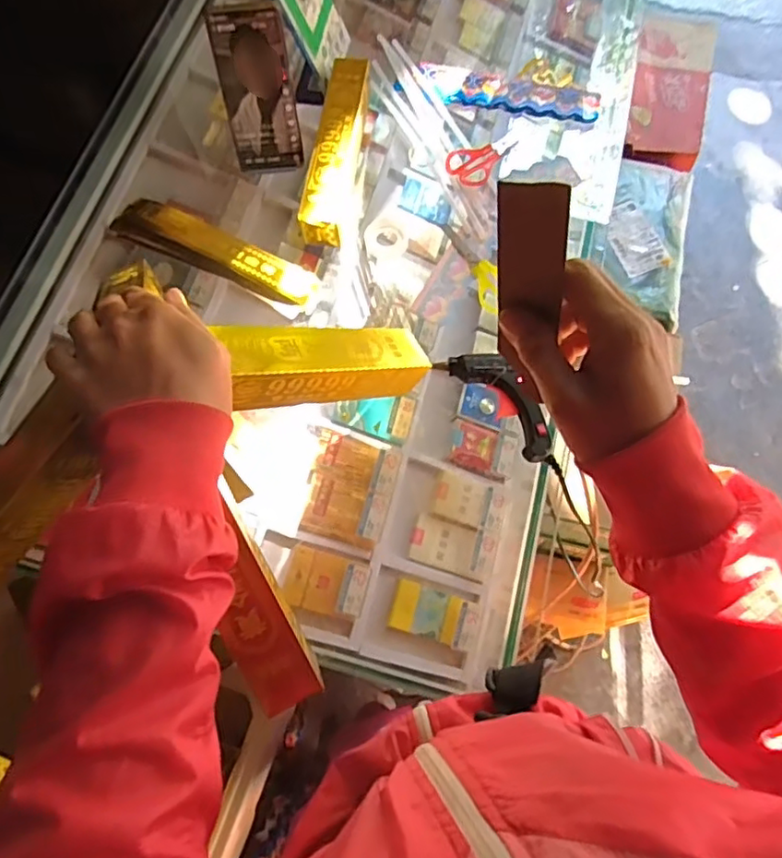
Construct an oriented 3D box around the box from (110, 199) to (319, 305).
[{"bbox_3d":[-0.191,-0.196,0.645,0.245,0.025,0.050,24,73,9],"label":"box"}]

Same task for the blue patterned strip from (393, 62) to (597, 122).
[{"bbox_3d":[0.131,-0.411,0.724,0.236,0.014,0.056,12,79,7],"label":"blue patterned strip"}]

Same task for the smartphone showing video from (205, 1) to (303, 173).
[{"bbox_3d":[-0.141,-0.354,0.635,0.074,0.157,0.012,-5,44,-1],"label":"smartphone showing video"}]

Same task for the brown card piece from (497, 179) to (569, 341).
[{"bbox_3d":[0.070,-0.088,0.298,0.033,0.068,0.004,10,42,21],"label":"brown card piece"}]

